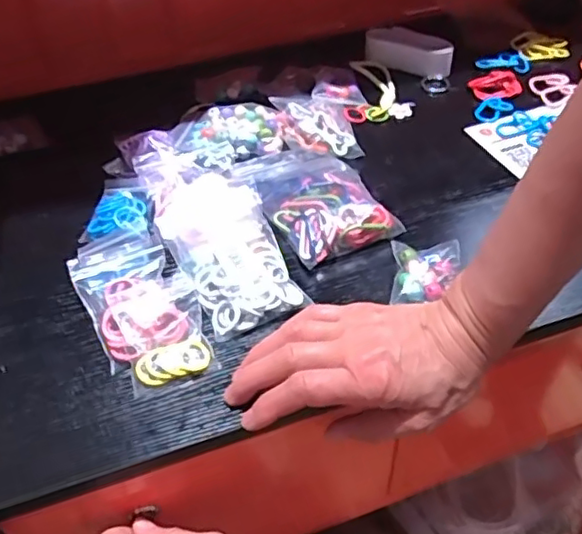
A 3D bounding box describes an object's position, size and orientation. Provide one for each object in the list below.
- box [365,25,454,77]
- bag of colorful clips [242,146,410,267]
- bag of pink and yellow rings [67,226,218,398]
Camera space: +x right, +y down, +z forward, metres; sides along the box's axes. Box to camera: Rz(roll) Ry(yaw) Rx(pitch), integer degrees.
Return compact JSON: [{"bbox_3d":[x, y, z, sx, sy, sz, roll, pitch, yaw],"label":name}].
[{"bbox_3d":[0.134,-0.244,0.699,0.101,0.036,0.042,21,50,21],"label":"box"},{"bbox_3d":[0.021,-0.067,0.534,0.093,0.015,0.143,-16,48,-13],"label":"bag of colorful clips"},{"bbox_3d":[-0.115,0.021,0.458,0.071,0.029,0.155,-23,50,-19],"label":"bag of pink and yellow rings"}]

